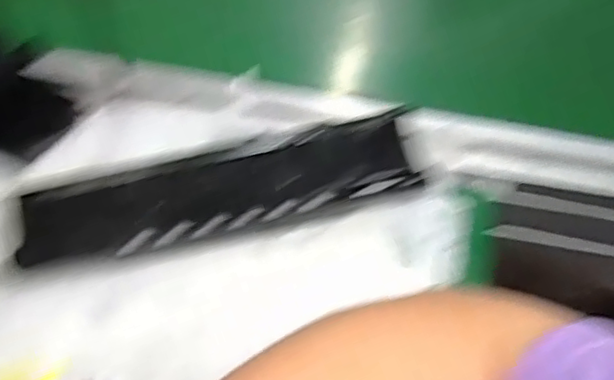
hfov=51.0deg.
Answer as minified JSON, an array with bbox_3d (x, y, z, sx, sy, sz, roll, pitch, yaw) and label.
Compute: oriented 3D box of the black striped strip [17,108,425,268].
[{"bbox_3d":[-0.049,0.000,0.387,0.229,0.019,0.049,-12,56,-7],"label":"black striped strip"}]

